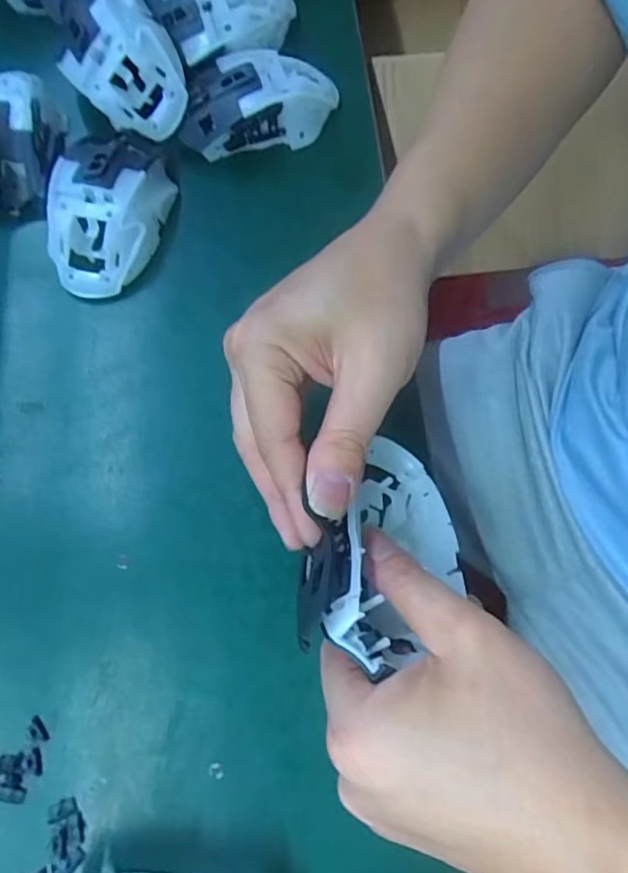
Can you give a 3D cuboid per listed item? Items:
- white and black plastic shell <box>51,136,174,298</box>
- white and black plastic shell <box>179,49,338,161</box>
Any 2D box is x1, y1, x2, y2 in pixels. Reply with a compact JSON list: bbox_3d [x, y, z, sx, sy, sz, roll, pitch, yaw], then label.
[{"bbox_3d":[-0.130,-0.148,0.359,0.066,0.037,0.118,9,71,2],"label":"white and black plastic shell"},{"bbox_3d":[-0.037,-0.231,0.391,0.113,0.042,0.058,-13,72,-6],"label":"white and black plastic shell"}]

